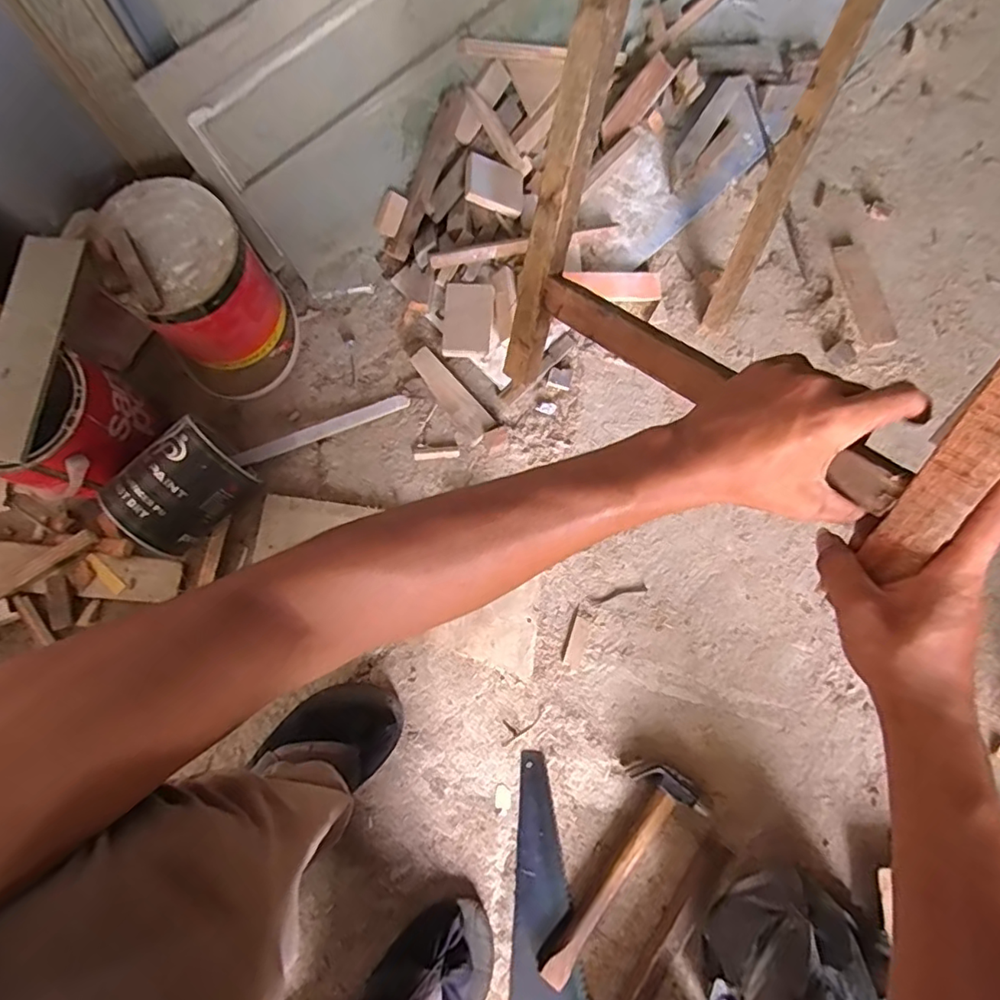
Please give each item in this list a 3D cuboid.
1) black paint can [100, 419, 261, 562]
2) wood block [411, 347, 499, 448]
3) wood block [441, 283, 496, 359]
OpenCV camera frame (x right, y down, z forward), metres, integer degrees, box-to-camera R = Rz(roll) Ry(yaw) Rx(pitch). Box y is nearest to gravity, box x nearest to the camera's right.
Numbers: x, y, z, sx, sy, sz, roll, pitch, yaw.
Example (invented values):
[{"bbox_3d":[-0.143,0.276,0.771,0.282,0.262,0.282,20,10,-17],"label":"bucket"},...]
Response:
[{"bbox_3d":[-0.356,-0.010,0.632,0.111,0.100,0.133,37,79,6],"label":"black paint can"},{"bbox_3d":[-0.064,-0.133,0.708,0.040,0.019,0.141,-41,82,-9],"label":"wood block"},{"bbox_3d":[-0.042,-0.233,0.716,0.061,0.021,0.091,6,78,0],"label":"wood block"}]

